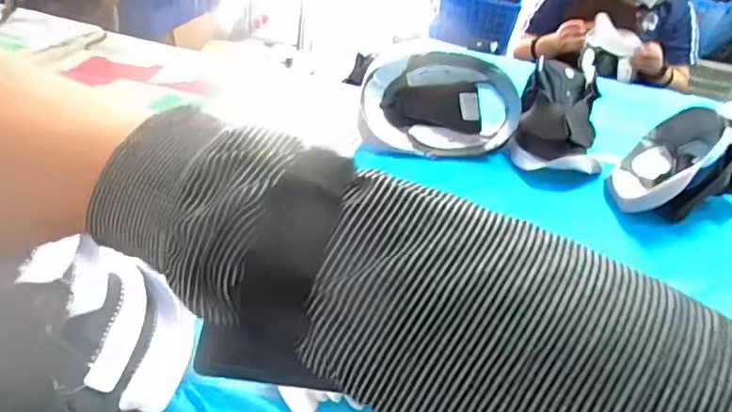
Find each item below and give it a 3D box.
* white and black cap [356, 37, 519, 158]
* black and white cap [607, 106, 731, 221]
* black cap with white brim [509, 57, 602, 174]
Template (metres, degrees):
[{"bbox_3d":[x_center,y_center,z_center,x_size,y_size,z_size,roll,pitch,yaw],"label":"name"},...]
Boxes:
[{"bbox_3d":[0.121,-0.171,0.890,0.280,0.095,0.178,-1,80,-20],"label":"white and black cap"},{"bbox_3d":[0.492,-0.068,0.802,0.174,0.128,0.223,29,40,28],"label":"black and white cap"},{"bbox_3d":[0.325,-0.142,0.891,0.154,0.131,0.203,16,35,12],"label":"black cap with white brim"}]

